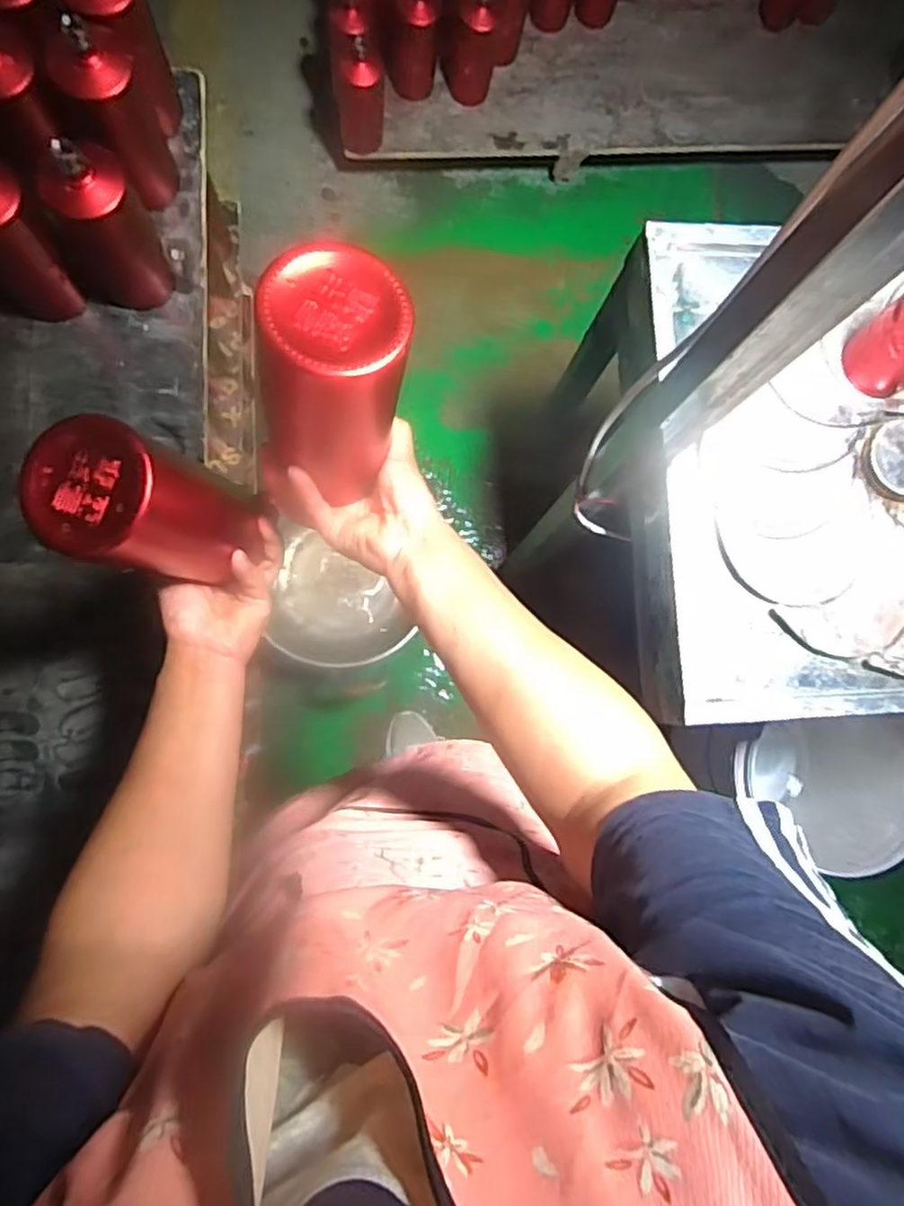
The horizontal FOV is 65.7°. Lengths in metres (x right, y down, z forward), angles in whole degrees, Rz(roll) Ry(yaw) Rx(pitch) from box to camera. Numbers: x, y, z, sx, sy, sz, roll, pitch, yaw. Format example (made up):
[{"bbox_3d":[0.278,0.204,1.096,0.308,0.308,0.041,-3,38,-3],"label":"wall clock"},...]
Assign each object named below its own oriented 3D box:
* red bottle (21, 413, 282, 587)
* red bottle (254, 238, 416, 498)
[{"bbox_3d":[-0.200,-0.065,0.483,0.075,0.178,0.080,9,90,8],"label":"red bottle"},{"bbox_3d":[-0.072,-0.121,0.437,0.076,0.178,0.074,22,64,2],"label":"red bottle"}]

